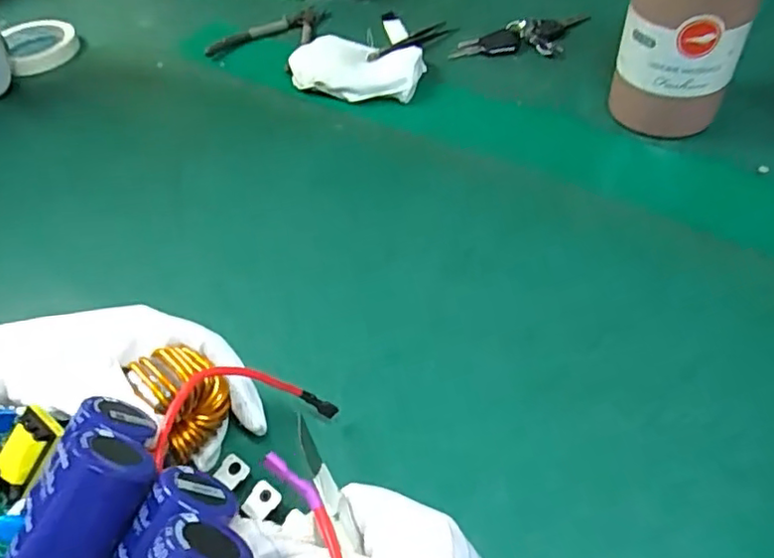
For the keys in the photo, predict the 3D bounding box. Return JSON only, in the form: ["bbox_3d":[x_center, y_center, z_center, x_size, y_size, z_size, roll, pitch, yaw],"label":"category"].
[{"bbox_3d":[0.145,-0.252,0.628,0.155,0.018,0.062,-12,47,-4],"label":"keys"}]

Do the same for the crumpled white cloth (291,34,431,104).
[{"bbox_3d":[-0.031,-0.205,0.592,0.128,0.022,0.081,12,50,17],"label":"crumpled white cloth"}]

